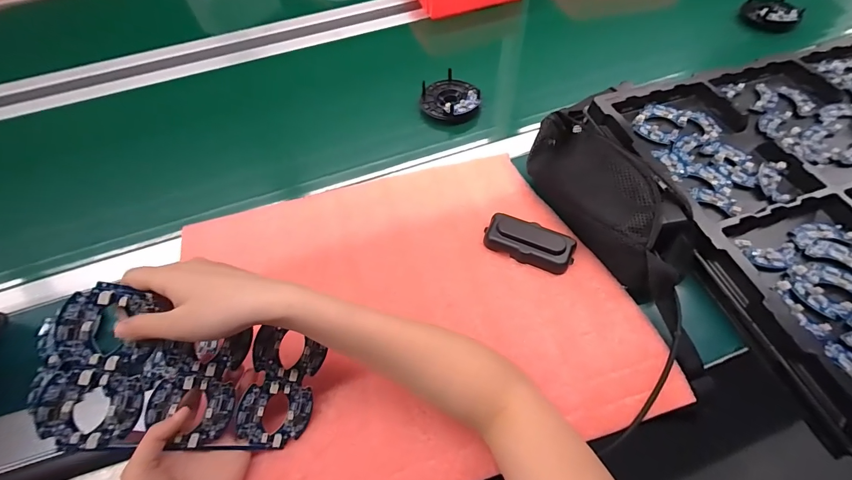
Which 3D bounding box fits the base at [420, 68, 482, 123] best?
[{"bbox_3d":[0.040,-0.247,0.618,0.095,0.032,0.095,-11,59,-4],"label":"base"}]

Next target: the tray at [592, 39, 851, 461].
[{"bbox_3d":[0.584,-0.074,0.461,0.581,0.039,0.505,-16,59,-6],"label":"tray"}]

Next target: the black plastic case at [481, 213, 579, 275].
[{"bbox_3d":[0.126,0.005,0.443,0.106,0.028,0.045,22,62,15],"label":"black plastic case"}]

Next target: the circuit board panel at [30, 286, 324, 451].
[{"bbox_3d":[-0.204,0.120,0.318,0.207,0.009,0.135,12,92,-24],"label":"circuit board panel"}]

